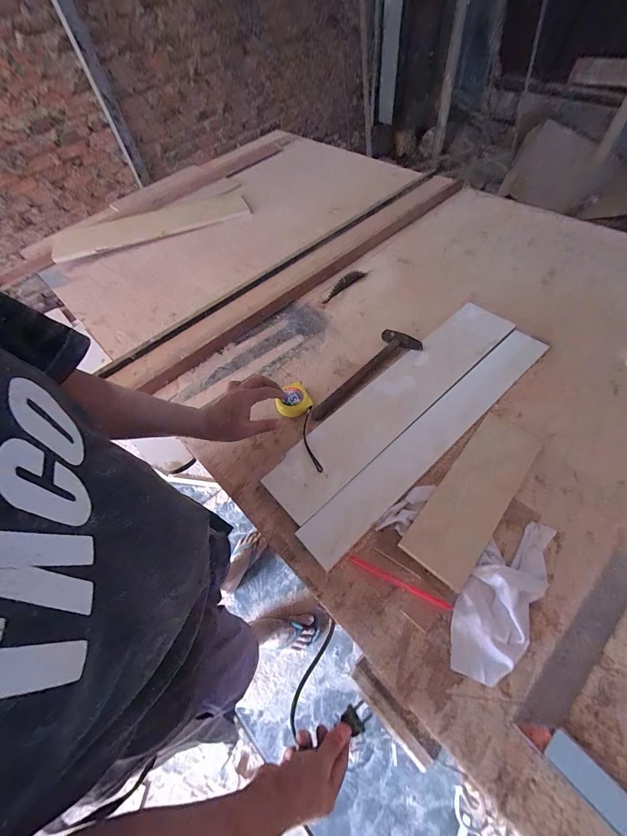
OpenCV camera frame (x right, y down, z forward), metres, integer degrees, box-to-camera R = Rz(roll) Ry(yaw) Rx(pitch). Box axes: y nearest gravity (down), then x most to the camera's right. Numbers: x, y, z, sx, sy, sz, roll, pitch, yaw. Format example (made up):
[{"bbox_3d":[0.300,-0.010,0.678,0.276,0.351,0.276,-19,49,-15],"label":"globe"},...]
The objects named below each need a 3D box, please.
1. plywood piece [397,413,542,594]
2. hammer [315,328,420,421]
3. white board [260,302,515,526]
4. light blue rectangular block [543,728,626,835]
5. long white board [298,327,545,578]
[{"bbox_3d":[0.269,0.123,0.546,0.101,0.014,0.311,34,67,24],"label":"plywood piece"},{"bbox_3d":[0.107,-0.090,0.686,0.087,0.038,0.276,38,69,26],"label":"hammer"},{"bbox_3d":[0.165,-0.045,0.651,0.610,0.017,0.120,-39,58,-17],"label":"white board"},{"bbox_3d":[0.305,0.401,0.361,0.036,0.015,0.094,-41,62,-18],"label":"light blue rectangular block"},{"bbox_3d":[0.230,0.022,0.599,0.617,0.019,0.075,-37,62,-19],"label":"long white board"}]

